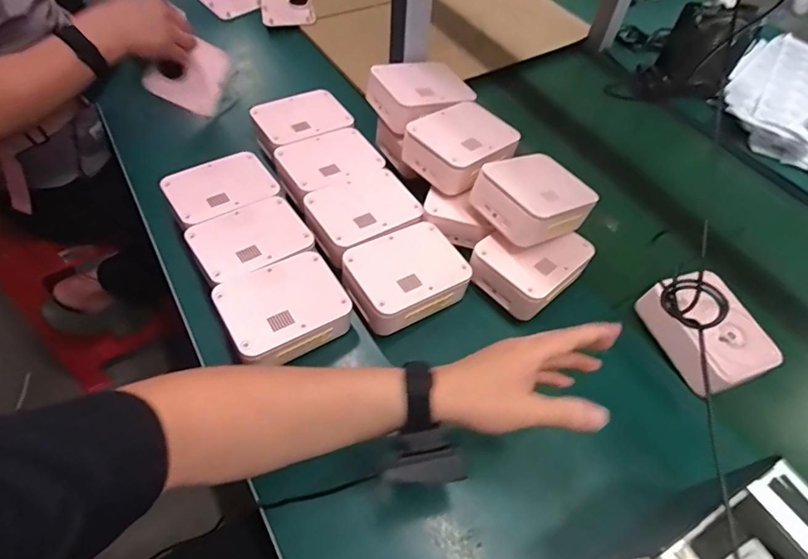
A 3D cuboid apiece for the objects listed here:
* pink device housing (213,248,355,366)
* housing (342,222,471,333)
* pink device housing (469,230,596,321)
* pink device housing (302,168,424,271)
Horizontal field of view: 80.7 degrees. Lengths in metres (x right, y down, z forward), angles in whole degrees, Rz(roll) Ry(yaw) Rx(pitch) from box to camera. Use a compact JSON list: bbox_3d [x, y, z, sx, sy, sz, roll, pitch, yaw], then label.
[{"bbox_3d":[-0.131,0.032,0.529,0.125,0.046,0.105,-29,61,-21],"label":"pink device housing"},{"bbox_3d":[0.002,-0.007,0.553,0.133,0.049,0.100,-25,60,-19],"label":"housing"},{"bbox_3d":[0.151,-0.024,0.563,0.127,0.046,0.098,-36,64,-24],"label":"pink device housing"},{"bbox_3d":[-0.052,-0.084,0.602,0.137,0.046,0.102,-31,61,-22],"label":"pink device housing"}]

